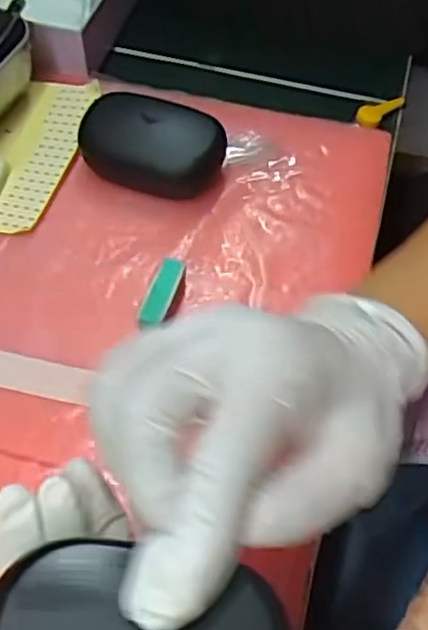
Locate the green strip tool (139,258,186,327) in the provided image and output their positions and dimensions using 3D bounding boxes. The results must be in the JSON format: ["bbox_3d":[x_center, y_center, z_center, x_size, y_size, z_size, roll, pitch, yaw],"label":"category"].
[{"bbox_3d":[-0.027,-0.010,0.355,0.014,0.017,0.043,17,60,8],"label":"green strip tool"}]

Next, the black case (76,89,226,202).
[{"bbox_3d":[-0.036,-0.100,0.400,0.083,0.033,0.051,19,60,10],"label":"black case"}]

